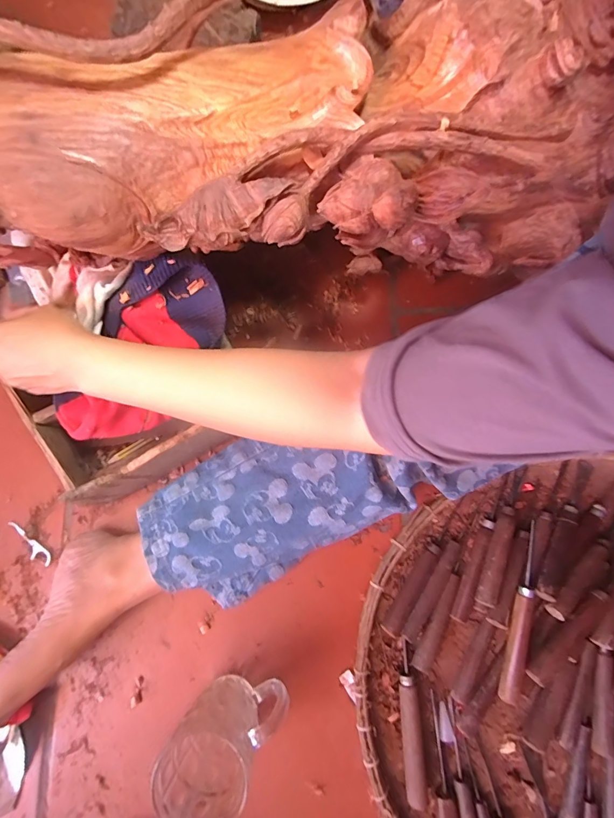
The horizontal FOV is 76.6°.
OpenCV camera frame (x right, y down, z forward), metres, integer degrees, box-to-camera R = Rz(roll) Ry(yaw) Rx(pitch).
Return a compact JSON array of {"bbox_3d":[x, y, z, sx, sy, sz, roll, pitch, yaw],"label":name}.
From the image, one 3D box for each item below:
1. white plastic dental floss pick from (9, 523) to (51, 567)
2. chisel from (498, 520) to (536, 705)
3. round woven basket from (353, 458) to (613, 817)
[{"bbox_3d":[-0.332,0.161,0.463,0.067,0.008,0.018,40,83,7],"label":"white plastic dental floss pick"},{"bbox_3d":[0.231,0.213,0.410,0.018,0.018,0.180,14,80,3],"label":"chisel"},{"bbox_3d":[0.309,0.298,0.409,0.491,0.059,0.463,0,80,1],"label":"round woven basket"}]

